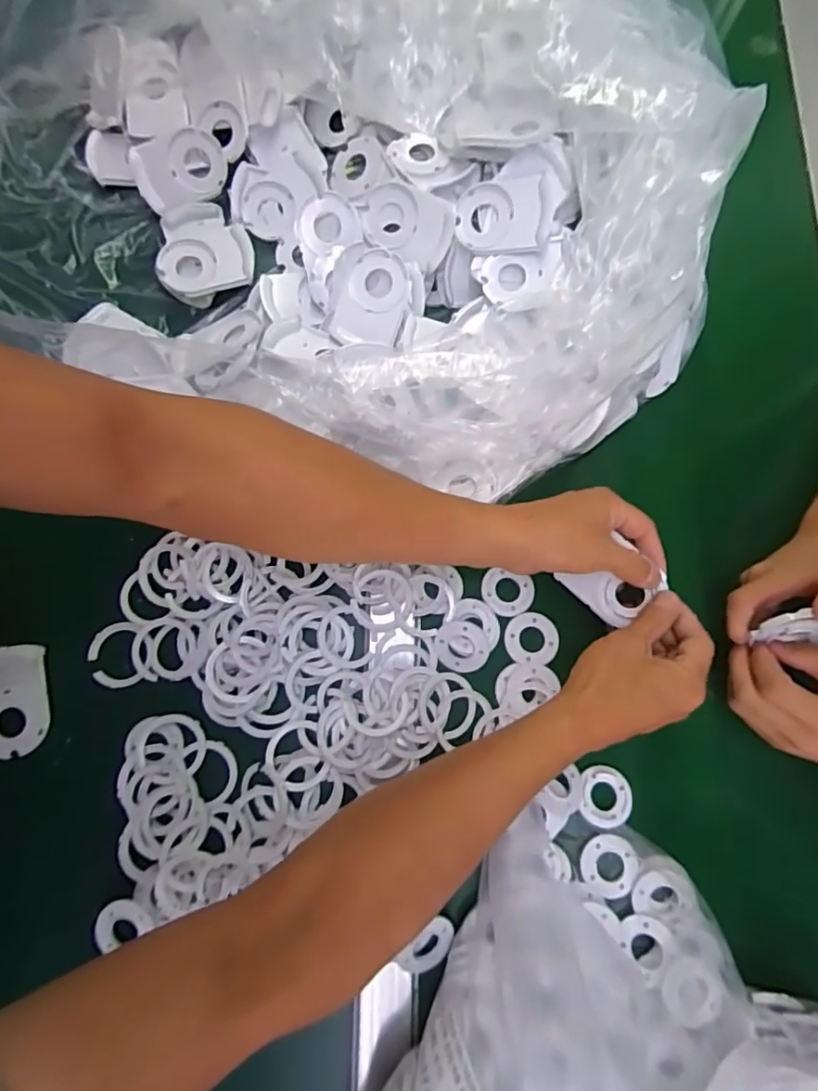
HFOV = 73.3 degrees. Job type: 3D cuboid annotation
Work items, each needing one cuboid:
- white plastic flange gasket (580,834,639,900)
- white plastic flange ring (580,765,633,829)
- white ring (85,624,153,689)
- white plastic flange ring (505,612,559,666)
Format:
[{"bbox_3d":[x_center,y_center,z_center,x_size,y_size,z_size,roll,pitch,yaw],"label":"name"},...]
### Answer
[{"bbox_3d":[0.152,0.246,0.421,0.043,0.008,0.043,8,77,1],"label":"white plastic flange gasket"},{"bbox_3d":[0.155,0.198,0.434,0.041,0.009,0.043,0,77,-1],"label":"white plastic flange ring"},{"bbox_3d":[-0.235,0.088,0.446,0.047,0.006,0.052,19,78,3],"label":"white ring"},{"bbox_3d":[0.102,0.078,0.458,0.044,0.004,0.042,0,77,-1],"label":"white plastic flange ring"}]

